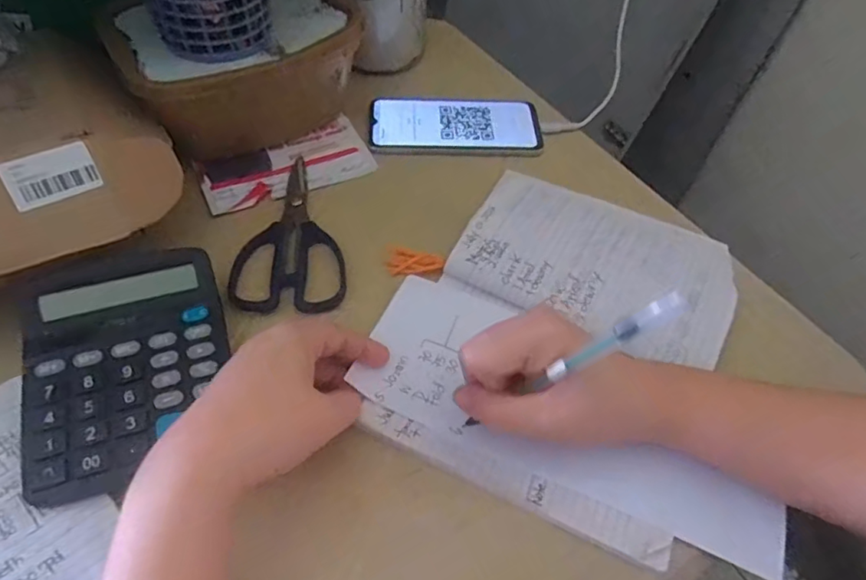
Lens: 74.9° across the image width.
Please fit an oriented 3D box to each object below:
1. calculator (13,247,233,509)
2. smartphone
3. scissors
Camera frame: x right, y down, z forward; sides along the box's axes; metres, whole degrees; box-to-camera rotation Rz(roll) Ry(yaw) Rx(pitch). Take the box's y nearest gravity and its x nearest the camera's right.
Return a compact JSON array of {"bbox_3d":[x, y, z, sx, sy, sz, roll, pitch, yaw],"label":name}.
[{"bbox_3d":[-0.189,0.042,0.351,0.116,0.029,0.150,-15,56,-15],"label":"calculator"},{"bbox_3d":[0.021,-0.153,0.532,0.156,0.009,0.082,-3,53,-6],"label":"smartphone"},{"bbox_3d":[-0.115,-0.048,0.445,0.081,0.006,0.157,-6,54,-9],"label":"scissors"}]

